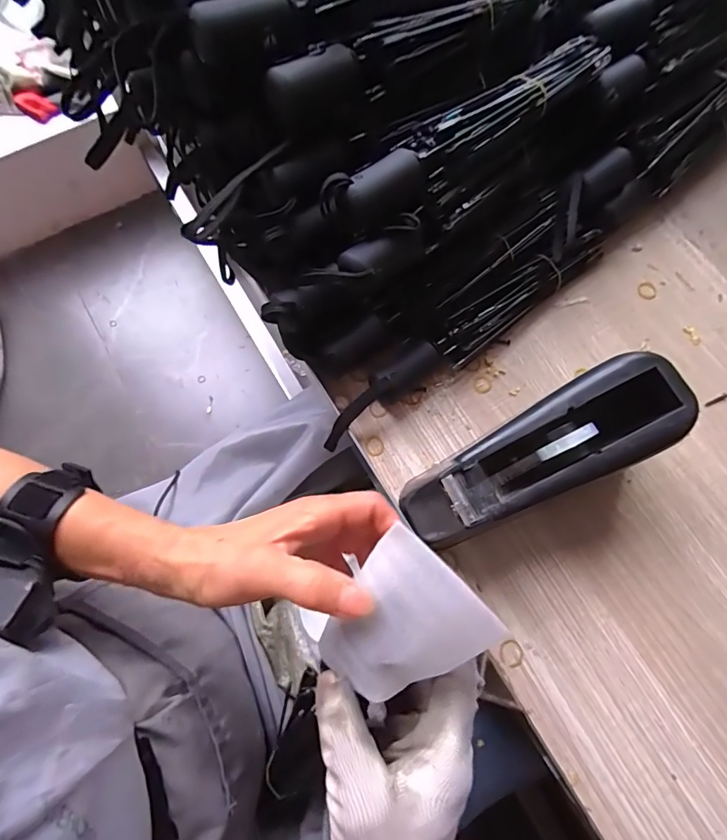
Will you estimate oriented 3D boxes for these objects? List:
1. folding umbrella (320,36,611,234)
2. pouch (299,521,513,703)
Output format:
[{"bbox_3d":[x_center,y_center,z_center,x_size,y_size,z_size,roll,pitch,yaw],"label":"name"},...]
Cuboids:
[{"bbox_3d":[0.087,-0.230,0.341,0.276,0.033,0.046,-39,78,-12],"label":"folding umbrella"},{"bbox_3d":[0.017,0.103,0.224,0.068,0.020,0.086,44,103,13],"label":"pouch"}]

